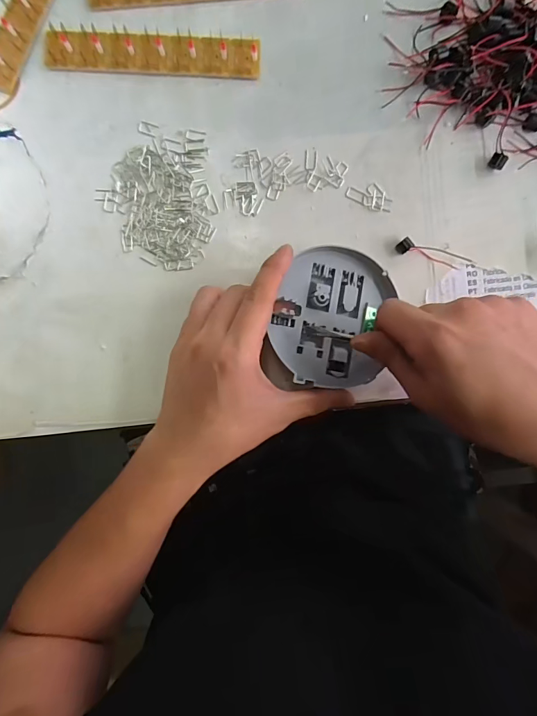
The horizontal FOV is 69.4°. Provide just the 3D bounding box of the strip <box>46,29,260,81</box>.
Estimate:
[{"bbox_3d":[-0.089,-0.237,0.303,0.163,0.009,0.027,2,91,0],"label":"strip"}]

